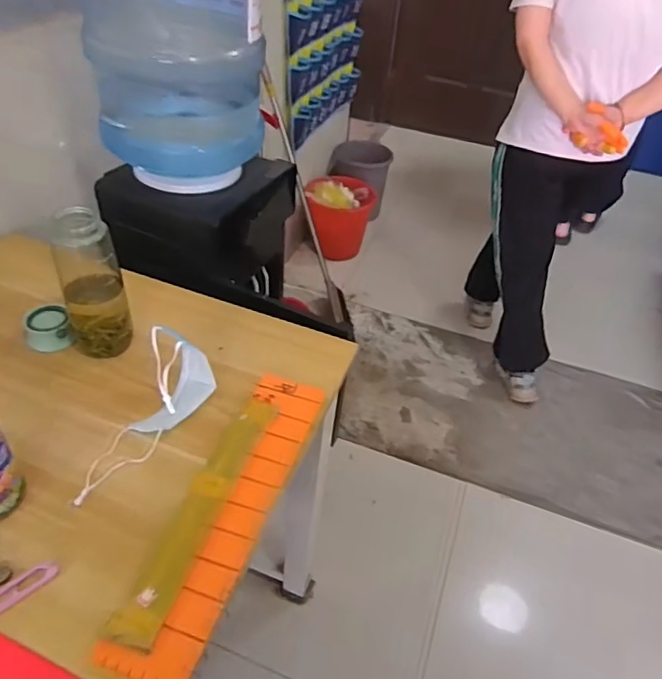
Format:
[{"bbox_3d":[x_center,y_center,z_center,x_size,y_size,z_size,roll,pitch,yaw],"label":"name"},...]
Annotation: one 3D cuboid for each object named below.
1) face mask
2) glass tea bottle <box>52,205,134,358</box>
[{"bbox_3d":[-0.216,0.088,0.619,0.072,0.076,0.213,21,56,16],"label":"face mask"},{"bbox_3d":[-0.297,-0.064,0.675,0.072,0.189,0.058,-17,47,-23],"label":"glass tea bottle"}]

